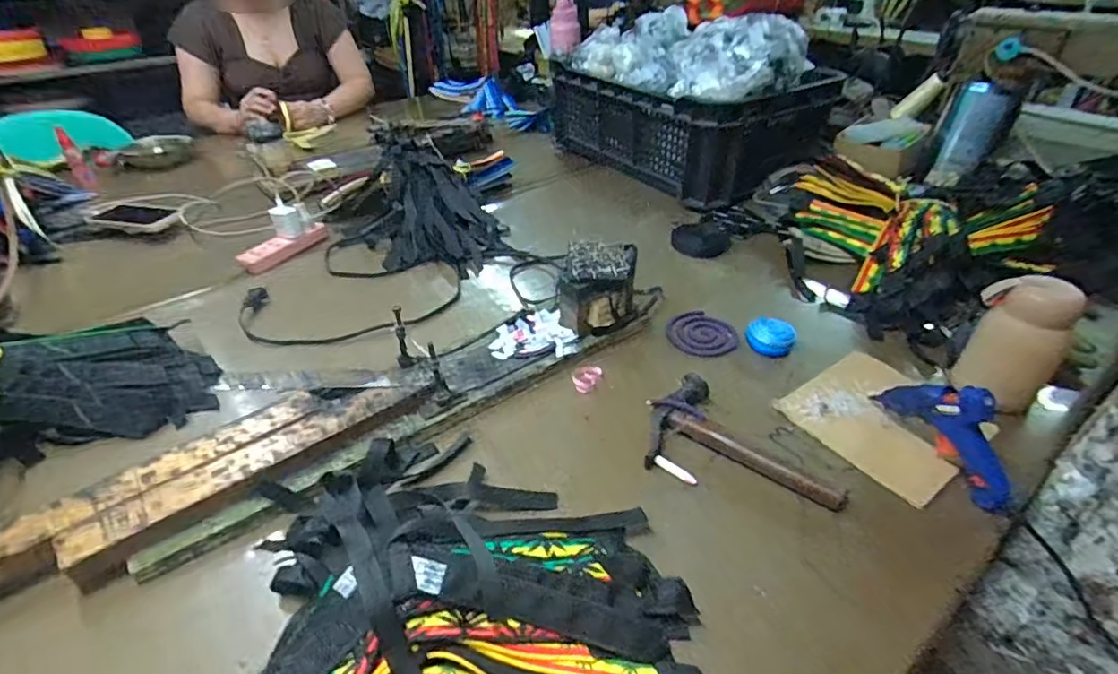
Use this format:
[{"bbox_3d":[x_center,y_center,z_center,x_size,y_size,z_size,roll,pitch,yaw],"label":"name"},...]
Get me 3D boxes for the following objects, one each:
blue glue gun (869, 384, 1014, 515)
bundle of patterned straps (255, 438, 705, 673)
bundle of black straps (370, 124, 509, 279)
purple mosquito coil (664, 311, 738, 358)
[{"bbox_3d":[0.355,0.079,0.496,0.029,0.085,0.138,-18,41,-21],"label":"blue glue gun"},{"bbox_3d":[-0.113,0.200,0.370,0.395,0.060,0.342,-30,47,-32],"label":"bundle of patterned straps"},{"bbox_3d":[-0.206,-0.222,0.897,0.214,0.119,0.299,-9,36,-15],"label":"bundle of black straps"},{"bbox_3d":[0.181,-0.006,0.690,0.093,0.008,0.091,0,38,0],"label":"purple mosquito coil"}]

